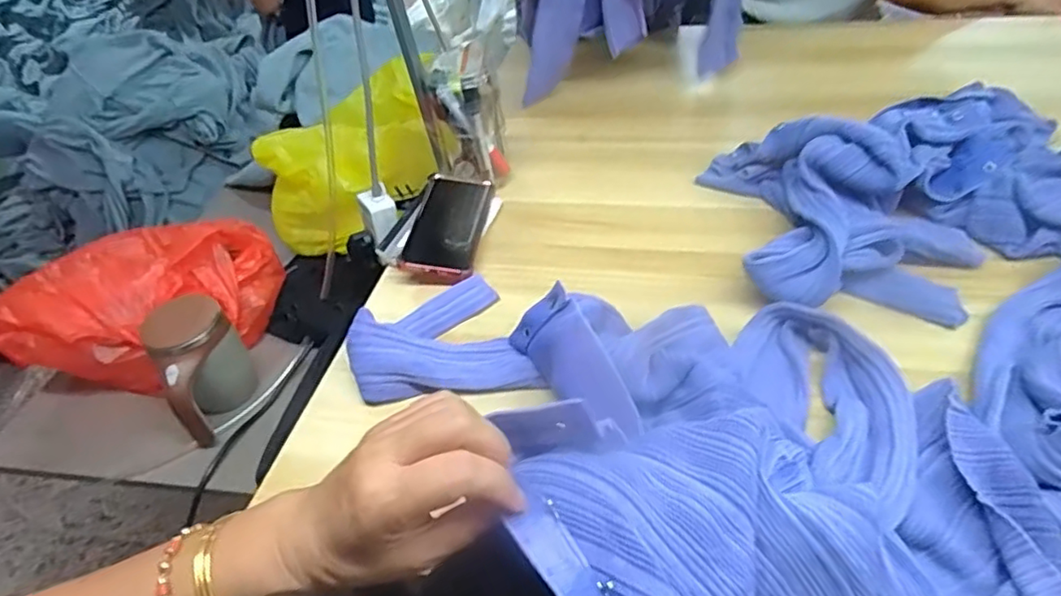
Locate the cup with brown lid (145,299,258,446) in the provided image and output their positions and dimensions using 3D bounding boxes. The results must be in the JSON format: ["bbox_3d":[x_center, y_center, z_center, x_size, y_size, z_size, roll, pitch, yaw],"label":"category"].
[{"bbox_3d":[-0.393,0.087,0.740,0.099,0.149,0.092,-32,48,-23],"label":"cup with brown lid"}]

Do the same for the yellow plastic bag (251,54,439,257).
[{"bbox_3d":[-0.246,-0.201,0.940,0.226,0.174,0.251,18,49,25],"label":"yellow plastic bag"}]

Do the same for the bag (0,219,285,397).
[{"bbox_3d":[-0.503,-0.002,0.839,0.207,0.131,0.314,19,49,25],"label":"bag"}]

